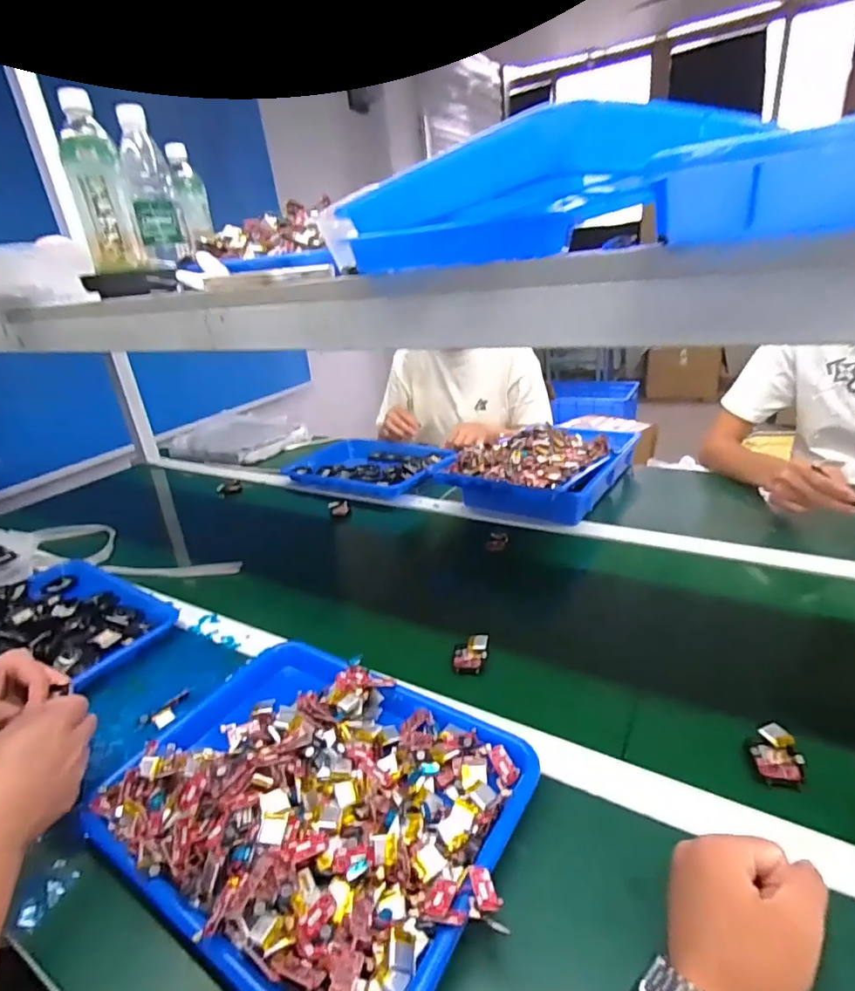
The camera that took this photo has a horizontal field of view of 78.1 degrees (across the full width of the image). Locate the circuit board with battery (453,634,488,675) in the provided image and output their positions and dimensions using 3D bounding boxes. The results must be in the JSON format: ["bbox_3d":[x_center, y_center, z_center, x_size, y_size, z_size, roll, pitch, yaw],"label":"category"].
[{"bbox_3d":[0.050,0.184,0.612,0.039,0.018,0.051,-2,25,9],"label":"circuit board with battery"}]

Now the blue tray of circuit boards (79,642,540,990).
[{"bbox_3d":[-0.096,0.242,0.449,0.339,0.059,0.259,11,29,33],"label":"blue tray of circuit boards"}]

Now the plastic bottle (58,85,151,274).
[{"bbox_3d":[-0.382,-0.353,0.616,0.058,0.166,0.048,-16,26,-21],"label":"plastic bottle"}]

